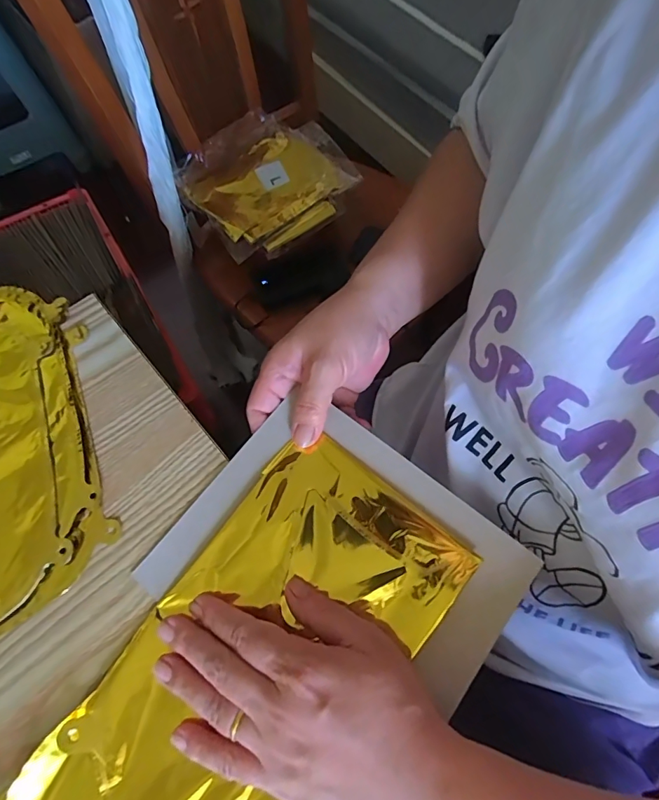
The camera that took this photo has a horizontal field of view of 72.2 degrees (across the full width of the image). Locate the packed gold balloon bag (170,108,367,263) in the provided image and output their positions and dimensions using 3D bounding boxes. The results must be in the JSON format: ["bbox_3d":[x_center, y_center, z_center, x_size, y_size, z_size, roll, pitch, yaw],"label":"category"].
[{"bbox_3d":[-0.089,-0.364,0.743,0.282,0.038,0.258,-37,71,-12],"label":"packed gold balloon bag"}]

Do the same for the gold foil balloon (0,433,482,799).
[{"bbox_3d":[-0.061,0.168,0.250,0.135,0.013,0.315,37,74,15],"label":"gold foil balloon"}]

